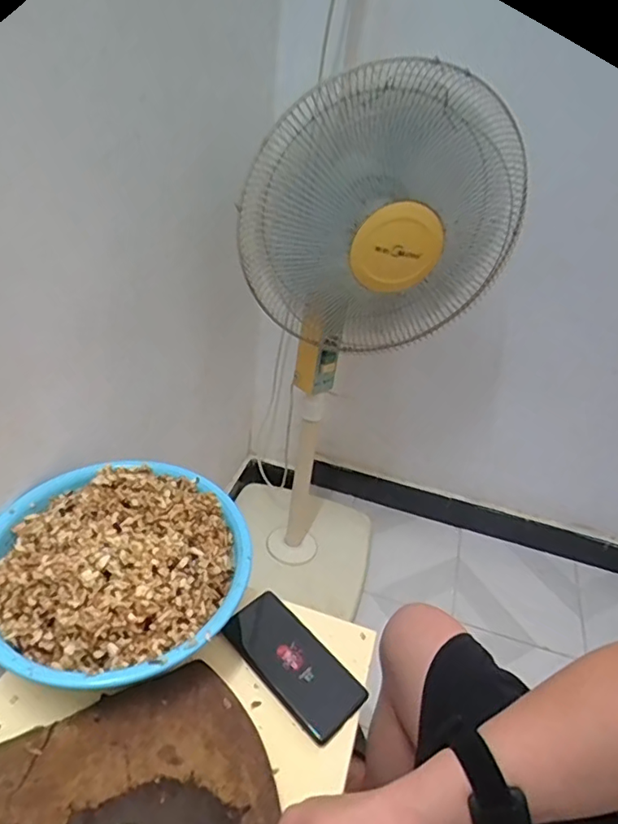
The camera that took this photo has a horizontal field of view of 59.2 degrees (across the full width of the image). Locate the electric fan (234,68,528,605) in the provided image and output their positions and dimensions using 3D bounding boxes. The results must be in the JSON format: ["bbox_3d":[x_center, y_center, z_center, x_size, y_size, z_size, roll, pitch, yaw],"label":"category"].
[{"bbox_3d":[0.079,-0.044,0.963,0.351,0.954,0.272,14,36,9],"label":"electric fan"}]

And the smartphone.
[{"bbox_3d":[-0.016,0.265,0.582,0.157,0.016,0.074,33,43,31],"label":"smartphone"}]

